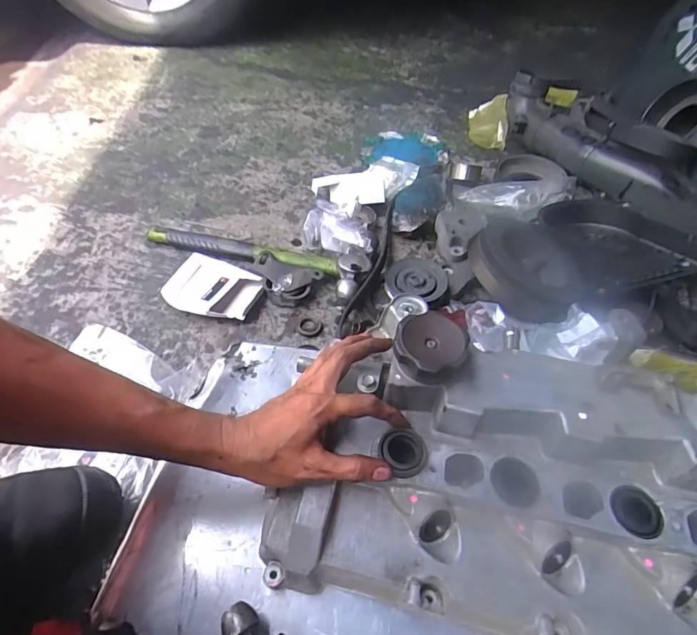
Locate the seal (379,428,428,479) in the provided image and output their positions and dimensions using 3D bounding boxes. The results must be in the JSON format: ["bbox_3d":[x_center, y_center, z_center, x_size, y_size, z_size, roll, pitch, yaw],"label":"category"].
[{"bbox_3d":[0.050,0.121,0.390,0.043,0.012,0.041,2,50,0],"label":"seal"}]

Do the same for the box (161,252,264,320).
[{"bbox_3d":[-0.195,-0.041,0.636,0.116,0.038,0.101,19,53,13],"label":"box"}]

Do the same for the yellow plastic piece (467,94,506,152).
[{"bbox_3d":[0.345,-0.485,1.072,0.109,0.118,0.038,23,54,17],"label":"yellow plastic piece"}]

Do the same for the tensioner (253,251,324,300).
[{"bbox_3d":[-0.098,-0.058,0.653,0.099,0.029,0.061,18,52,12],"label":"tensioner"}]

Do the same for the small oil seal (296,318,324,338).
[{"bbox_3d":[-0.054,0.015,0.620,0.034,0.004,0.038,-29,57,-23],"label":"small oil seal"}]

